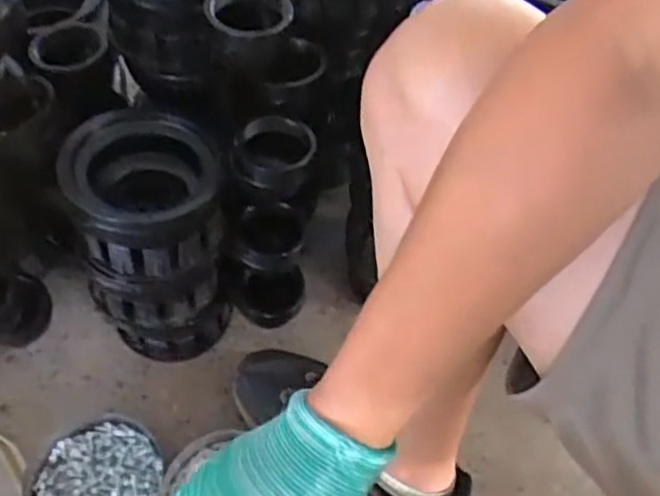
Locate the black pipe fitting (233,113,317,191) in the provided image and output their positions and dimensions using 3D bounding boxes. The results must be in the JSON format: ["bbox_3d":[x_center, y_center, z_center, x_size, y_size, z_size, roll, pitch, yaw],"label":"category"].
[{"bbox_3d":[-0.052,-0.083,0.658,0.078,0.043,0.067,-6,55,-9],"label":"black pipe fitting"}]

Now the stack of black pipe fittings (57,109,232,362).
[{"bbox_3d":[-0.175,0.002,0.741,0.138,0.281,0.143,-3,55,-6],"label":"stack of black pipe fittings"}]

